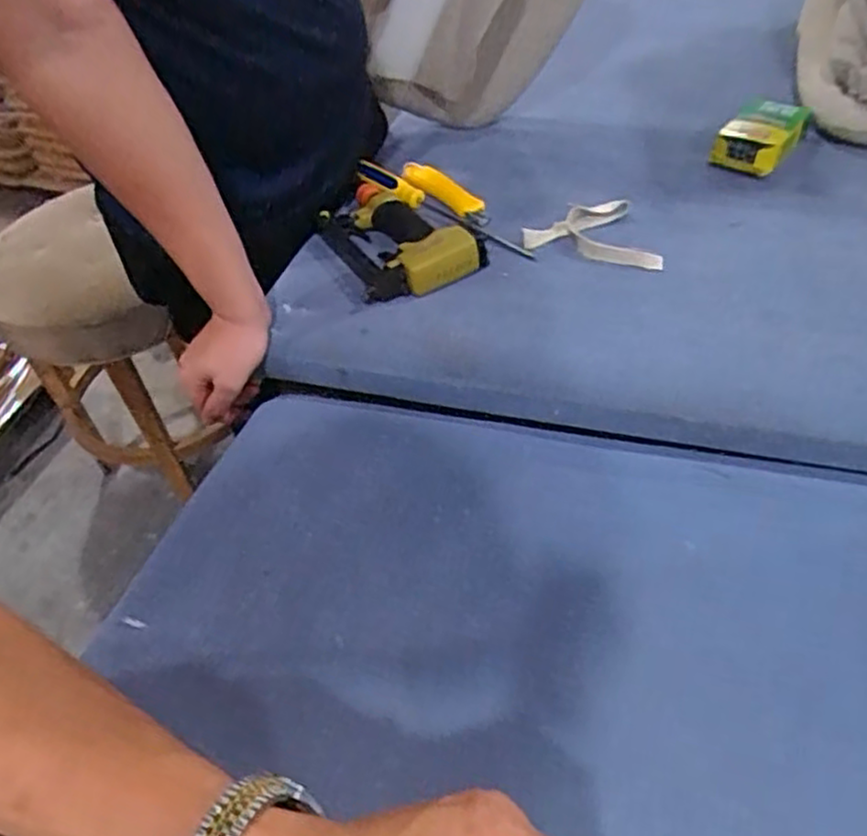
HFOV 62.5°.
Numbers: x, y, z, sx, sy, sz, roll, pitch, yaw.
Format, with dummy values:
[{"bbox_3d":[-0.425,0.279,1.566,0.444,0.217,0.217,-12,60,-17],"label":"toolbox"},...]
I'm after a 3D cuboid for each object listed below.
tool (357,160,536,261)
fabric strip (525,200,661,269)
[{"bbox_3d":[0.002,-0.254,0.864,0.037,0.025,0.290,-35,52,-24],"label":"tool"},{"bbox_3d":[0.178,-0.206,0.790,0.156,0.024,0.093,13,49,19],"label":"fabric strip"}]

